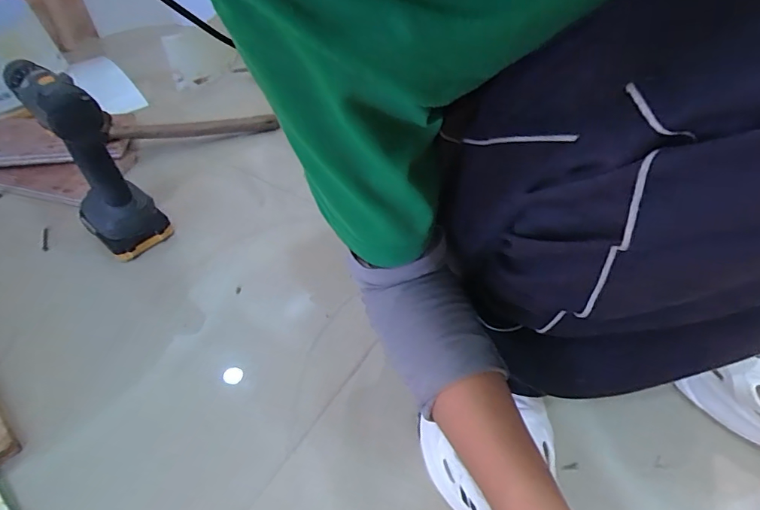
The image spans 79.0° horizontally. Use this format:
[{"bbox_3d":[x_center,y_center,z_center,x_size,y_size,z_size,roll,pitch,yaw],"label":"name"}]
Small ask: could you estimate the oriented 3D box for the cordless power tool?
[{"bbox_3d":[-0.342,-0.102,0.559,0.090,0.235,0.117,-35,56,-26],"label":"cordless power tool"}]

